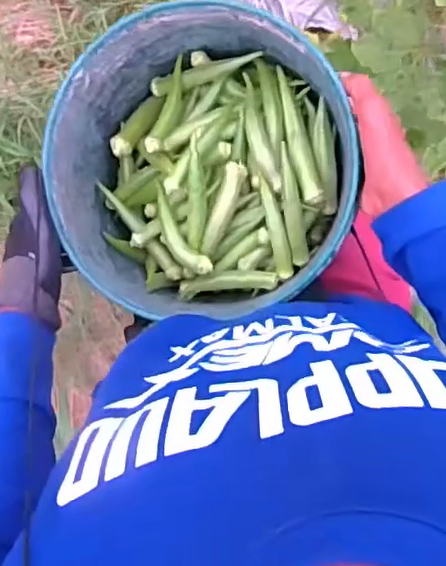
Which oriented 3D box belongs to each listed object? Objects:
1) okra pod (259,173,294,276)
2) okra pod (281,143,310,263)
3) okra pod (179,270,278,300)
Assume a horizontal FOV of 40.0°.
[{"bbox_3d":[0.054,-0.056,0.618,0.018,0.018,0.103,-12,91,6],"label":"okra pod"},{"bbox_3d":[0.070,-0.077,0.612,0.018,0.018,0.118,-9,105,6],"label":"okra pod"},{"bbox_3d":[0.003,0.000,0.646,0.111,0.011,0.023,-6,92,21],"label":"okra pod"}]

